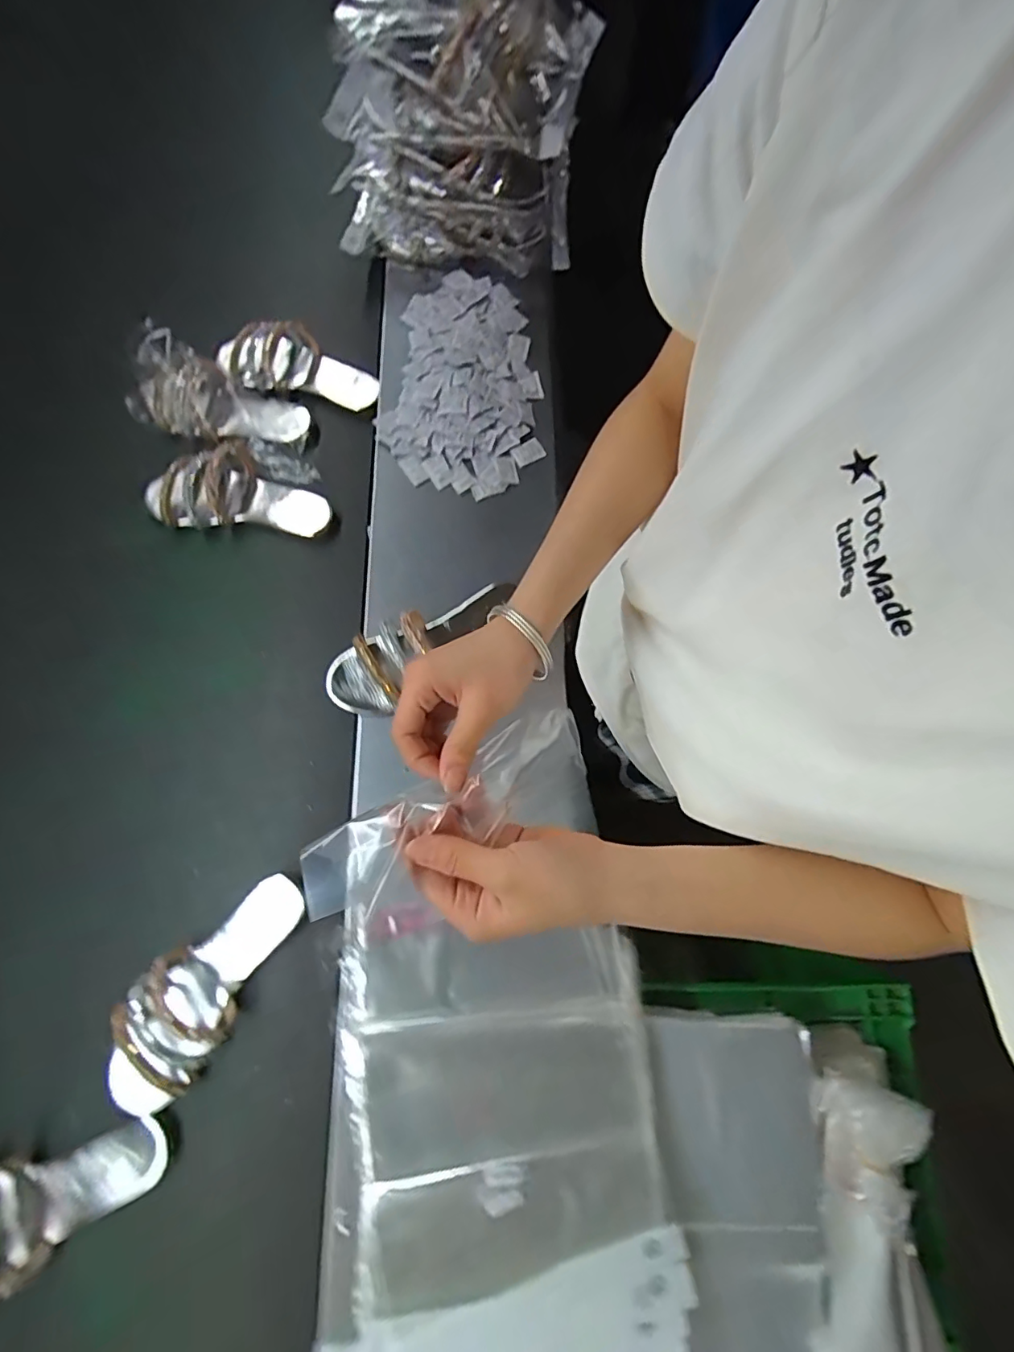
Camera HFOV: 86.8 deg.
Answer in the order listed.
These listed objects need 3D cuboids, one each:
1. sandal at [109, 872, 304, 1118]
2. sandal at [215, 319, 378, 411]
[{"bbox_3d":[-0.303,0.311,0.537,0.100,0.048,0.239,38,76,10],"label":"sandal"},{"bbox_3d":[-0.292,-0.444,0.751,0.224,0.058,0.087,8,73,2],"label":"sandal"}]

